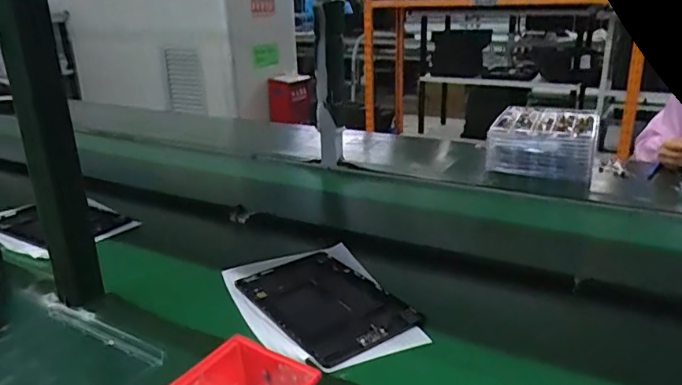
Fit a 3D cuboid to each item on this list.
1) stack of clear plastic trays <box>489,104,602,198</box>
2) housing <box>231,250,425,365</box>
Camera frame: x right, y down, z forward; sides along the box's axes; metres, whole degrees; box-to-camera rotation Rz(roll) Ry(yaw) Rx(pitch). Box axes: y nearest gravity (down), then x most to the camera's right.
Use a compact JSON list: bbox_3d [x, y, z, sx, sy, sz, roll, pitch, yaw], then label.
[{"bbox_3d":[0.519,-0.119,1.382,0.246,0.139,0.290,8,22,22],"label":"stack of clear plastic trays"},{"bbox_3d":[-0.025,0.147,0.738,0.160,0.015,0.247,-14,24,-32],"label":"housing"}]

